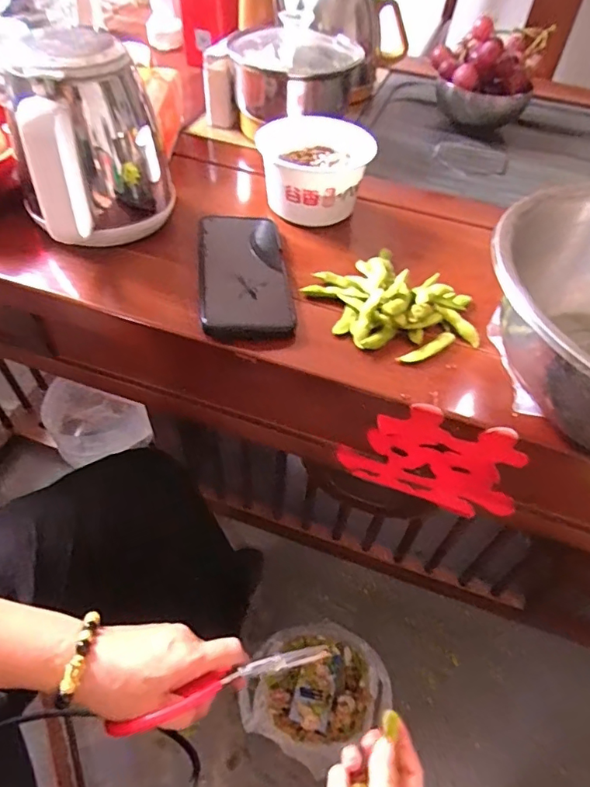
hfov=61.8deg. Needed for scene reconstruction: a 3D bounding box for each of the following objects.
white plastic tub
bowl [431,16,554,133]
[{"bbox_3d":[0.020,-0.232,0.522,0.108,0.076,0.117,2,50,-3],"label":"white plastic tub"},{"bbox_3d":[0.269,-0.458,0.701,0.142,0.107,0.121,18,52,10],"label":"bowl"}]

